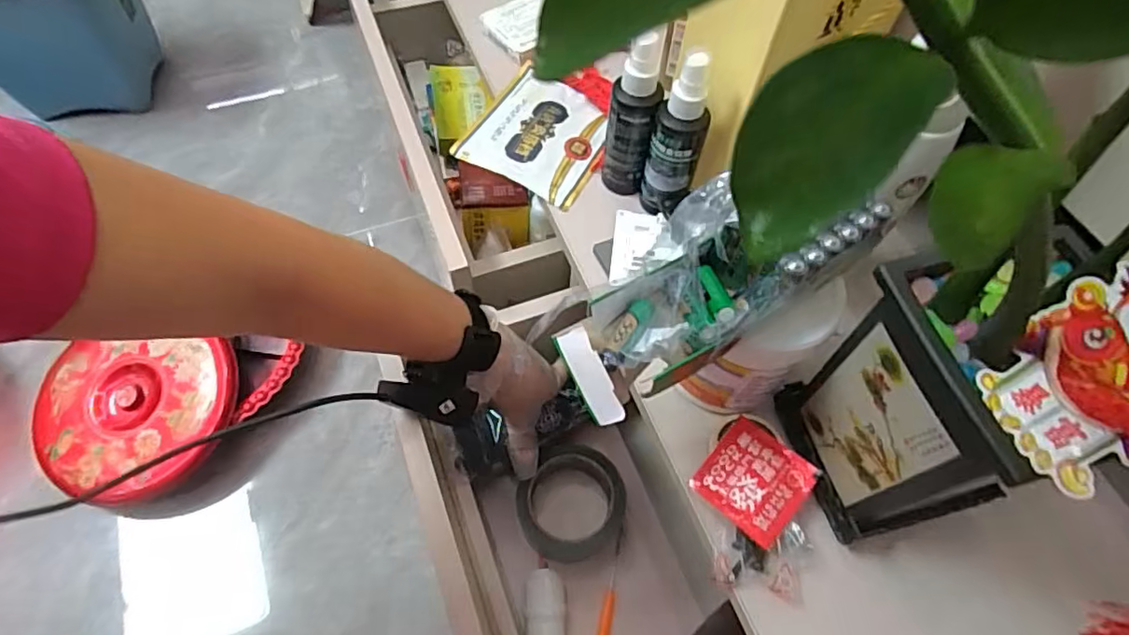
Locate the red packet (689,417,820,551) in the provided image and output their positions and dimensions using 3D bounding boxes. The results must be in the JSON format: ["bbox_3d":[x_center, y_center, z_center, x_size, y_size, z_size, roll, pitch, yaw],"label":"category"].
[{"bbox_3d":[0.127,0.107,0.403,0.063,0.006,0.064,39,73,20],"label":"red packet"}]

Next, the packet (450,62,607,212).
[{"bbox_3d":[-0.023,-0.176,0.574,0.122,0.014,0.136,23,62,11],"label":"packet"}]

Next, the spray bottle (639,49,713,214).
[{"bbox_3d":[0.088,-0.139,0.478,0.042,0.137,0.040,10,60,4],"label":"spray bottle"}]

